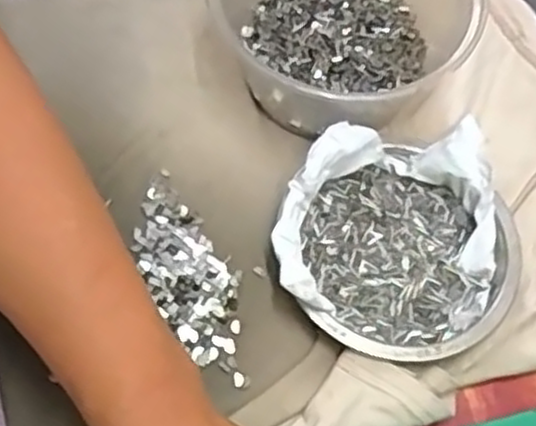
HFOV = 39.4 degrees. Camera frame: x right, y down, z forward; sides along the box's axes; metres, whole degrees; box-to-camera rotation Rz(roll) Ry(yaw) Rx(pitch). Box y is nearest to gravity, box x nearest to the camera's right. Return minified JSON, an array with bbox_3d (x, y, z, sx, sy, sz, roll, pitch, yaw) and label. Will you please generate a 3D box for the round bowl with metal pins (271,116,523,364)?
[{"bbox_3d":[0.066,0.015,0.379,0.123,0.038,0.115,1,67,-1],"label":"round bowl with metal pins"}]

